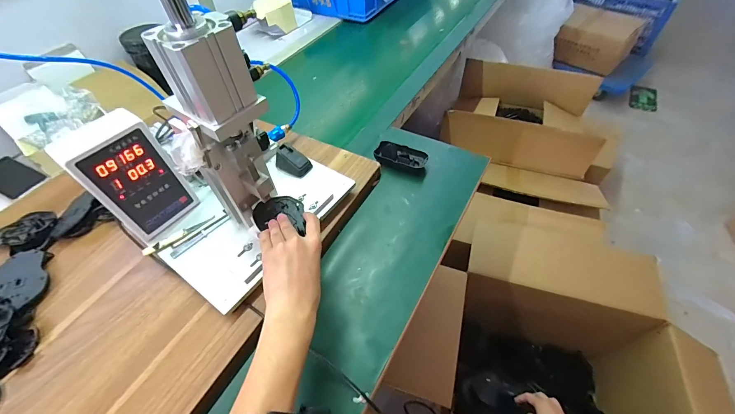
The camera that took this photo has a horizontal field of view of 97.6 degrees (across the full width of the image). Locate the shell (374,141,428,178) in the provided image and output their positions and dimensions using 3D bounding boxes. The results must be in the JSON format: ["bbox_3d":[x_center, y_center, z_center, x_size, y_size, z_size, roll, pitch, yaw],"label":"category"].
[{"bbox_3d":[0.073,-0.108,0.672,0.109,0.029,0.052,15,54,14],"label":"shell"}]

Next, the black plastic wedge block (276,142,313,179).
[{"bbox_3d":[-0.141,-0.089,0.603,0.065,0.033,0.040,24,57,20],"label":"black plastic wedge block"}]

